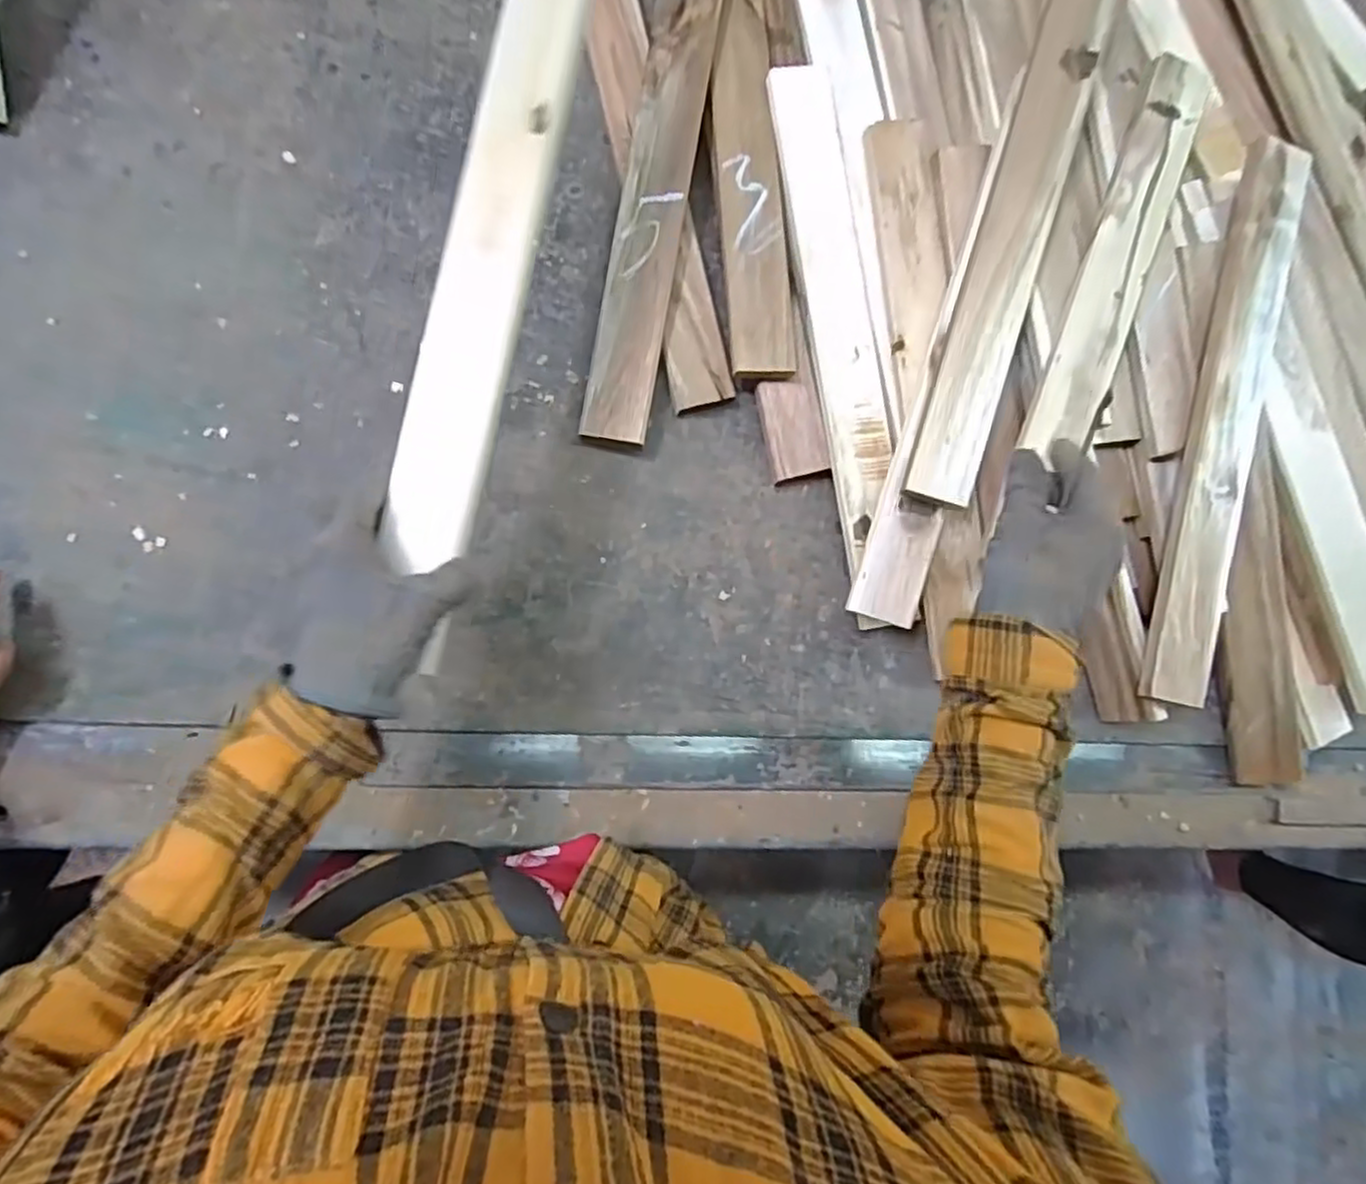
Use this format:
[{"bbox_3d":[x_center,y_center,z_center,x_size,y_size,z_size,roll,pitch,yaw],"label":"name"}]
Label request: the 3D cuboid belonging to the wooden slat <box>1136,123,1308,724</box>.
[{"bbox_3d":[0.436,-0.134,0.571,0.053,0.019,0.449,12,89,0],"label":"wooden slat"}]

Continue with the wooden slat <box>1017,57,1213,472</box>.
[{"bbox_3d":[0.347,-0.268,0.567,0.050,0.013,0.341,22,85,-5],"label":"wooden slat"}]

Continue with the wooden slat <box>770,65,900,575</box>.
[{"bbox_3d":[0.127,-0.228,0.578,0.056,0.012,0.383,-11,91,-3],"label":"wooden slat"}]

